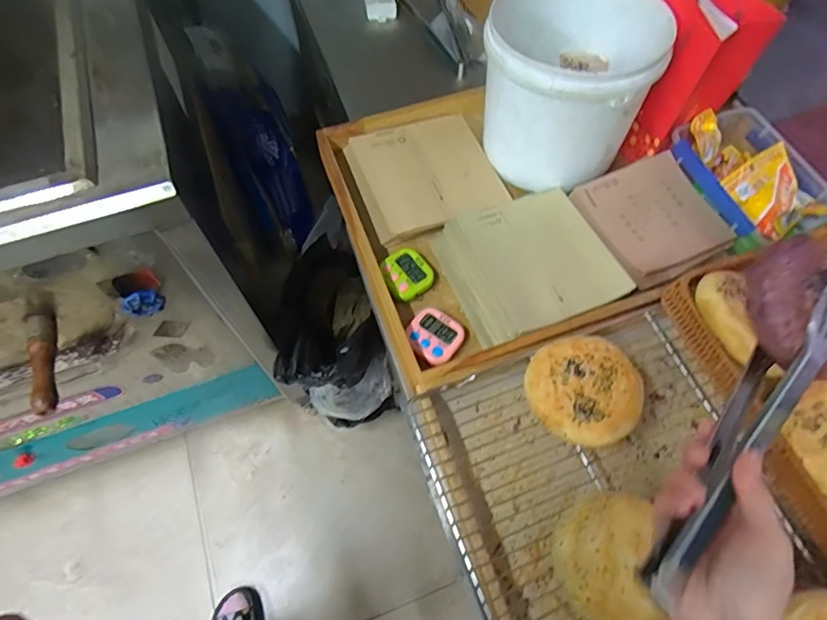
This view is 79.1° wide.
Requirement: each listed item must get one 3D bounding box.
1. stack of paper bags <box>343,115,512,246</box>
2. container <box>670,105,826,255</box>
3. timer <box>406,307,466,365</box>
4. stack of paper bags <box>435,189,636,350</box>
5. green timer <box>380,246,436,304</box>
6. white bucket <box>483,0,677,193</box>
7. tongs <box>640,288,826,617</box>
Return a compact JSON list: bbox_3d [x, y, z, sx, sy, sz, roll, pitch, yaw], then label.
[{"bbox_3d":[0.014,-0.188,0.703,0.180,0.032,0.182,-20,64,-9],"label":"stack of paper bags"},{"bbox_3d":[0.443,-0.174,0.669,0.154,0.063,0.204,-17,64,-7],"label":"container"},{"bbox_3d":[0.025,0.032,0.606,0.063,0.015,0.061,34,68,17],"label":"timer"},{"bbox_3d":[0.146,-0.060,0.634,0.185,0.044,0.180,-20,64,-9],"label":"stack of paper bags"},{"bbox_3d":[-0.009,-0.047,0.642,0.060,0.013,0.063,-31,67,-14],"label":"green timer"},{"bbox_3d":[0.197,-0.300,0.655,0.199,0.169,0.218,-1,63,1],"label":"white bucket"},{"bbox_3d":[0.239,0.083,0.354,0.036,0.049,0.279,40,68,19],"label":"tongs"}]

